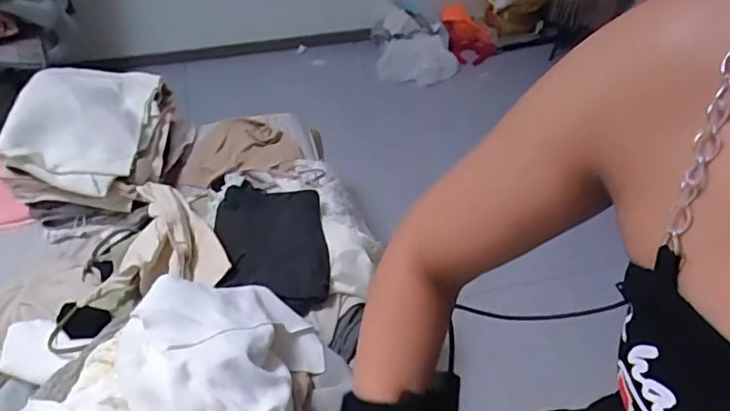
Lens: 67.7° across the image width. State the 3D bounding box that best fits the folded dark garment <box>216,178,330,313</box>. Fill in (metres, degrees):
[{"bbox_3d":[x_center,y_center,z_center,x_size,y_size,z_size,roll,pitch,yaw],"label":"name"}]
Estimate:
[{"bbox_3d":[-0.179,0.063,1.057,0.201,0.075,0.291,-8,48,-7],"label":"folded dark garment"}]

